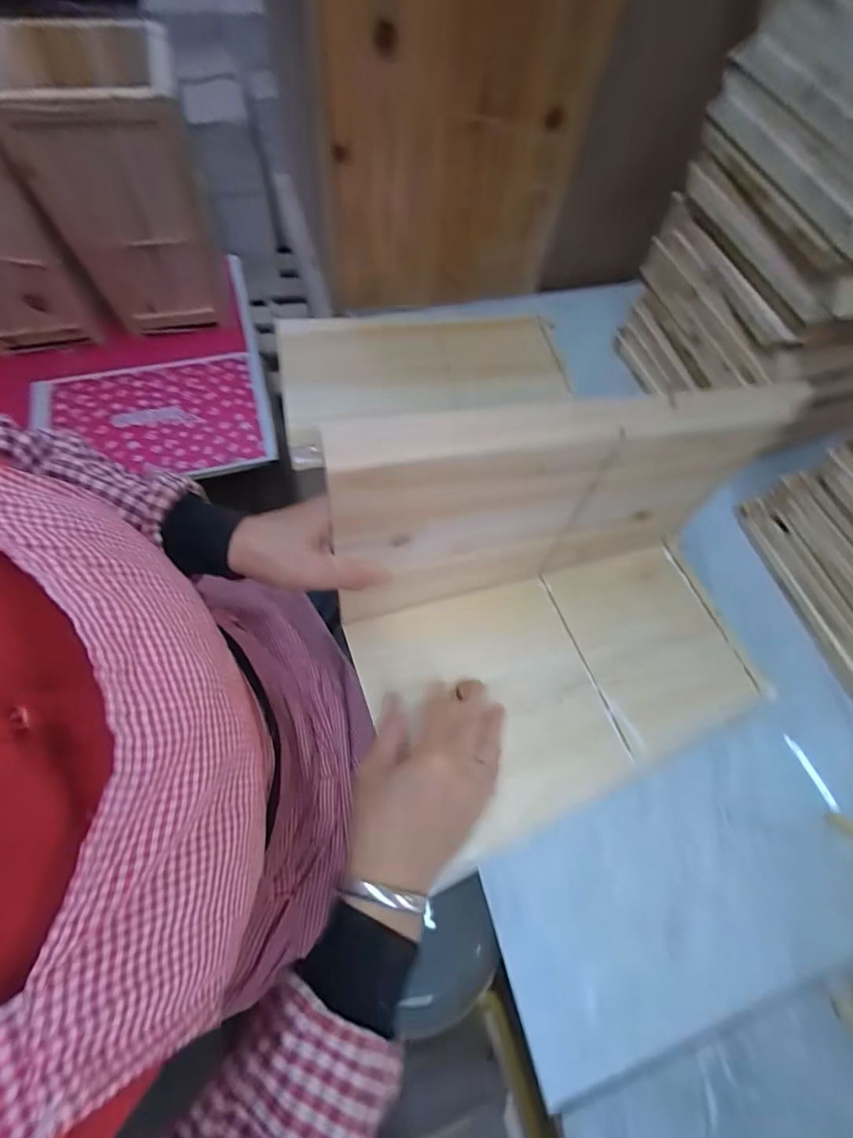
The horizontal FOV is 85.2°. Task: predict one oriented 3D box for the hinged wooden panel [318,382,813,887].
[{"bbox_3d":[0.123,0.043,0.342,0.344,0.234,0.242,-15,66,-10],"label":"hinged wooden panel"}]

